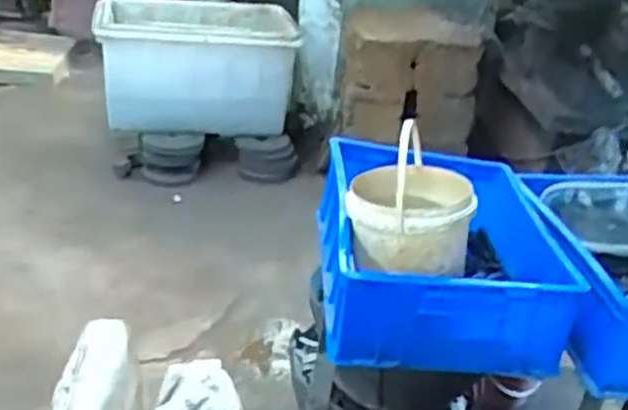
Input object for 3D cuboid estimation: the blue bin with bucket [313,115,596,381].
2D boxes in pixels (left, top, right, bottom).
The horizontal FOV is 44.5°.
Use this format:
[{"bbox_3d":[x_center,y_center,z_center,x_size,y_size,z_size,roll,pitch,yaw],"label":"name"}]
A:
[{"bbox_3d":[0.189,0.028,1.099,0.329,0.205,0.441,5,28,-3],"label":"blue bin with bucket"}]

